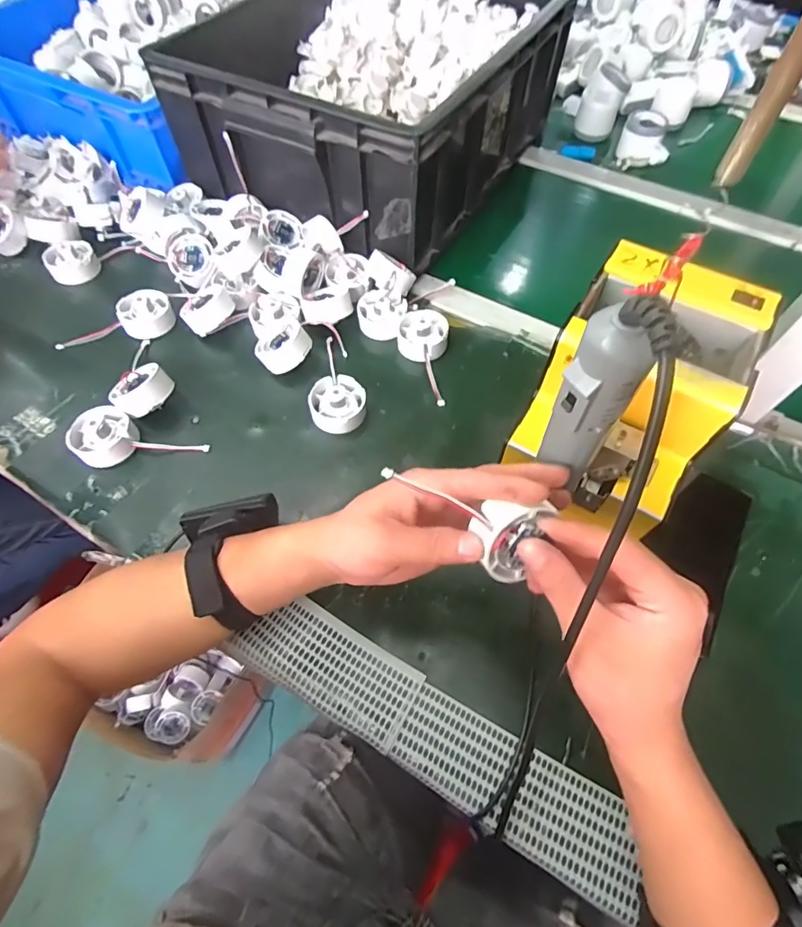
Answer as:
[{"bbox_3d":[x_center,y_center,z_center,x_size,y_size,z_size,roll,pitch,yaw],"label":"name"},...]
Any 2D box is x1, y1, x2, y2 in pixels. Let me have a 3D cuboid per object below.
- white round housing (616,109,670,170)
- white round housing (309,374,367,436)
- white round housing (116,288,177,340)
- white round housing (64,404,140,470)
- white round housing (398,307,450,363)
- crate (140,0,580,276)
[{"bbox_3d":[0.360,-0.479,0.706,0.062,0.045,0.070,7,60,4],"label":"white round housing"},{"bbox_3d":[-0.063,-0.060,0.474,0.053,0.028,0.057,0,60,0],"label":"white round housing"},{"bbox_3d":[-0.287,-0.171,0.535,0.058,0.032,0.058,0,60,0],"label":"white round housing"},{"bbox_3d":[-0.281,-0.023,0.454,0.054,0.032,0.054,0,60,0],"label":"white round housing"},{"bbox_3d":[0.025,-0.144,0.519,0.053,0.024,0.063,9,60,5],"label":"white round housing"},{"bbox_3d":[-0.025,-0.494,0.625,0.350,0.161,0.460,28,64,15],"label":"crate"}]

